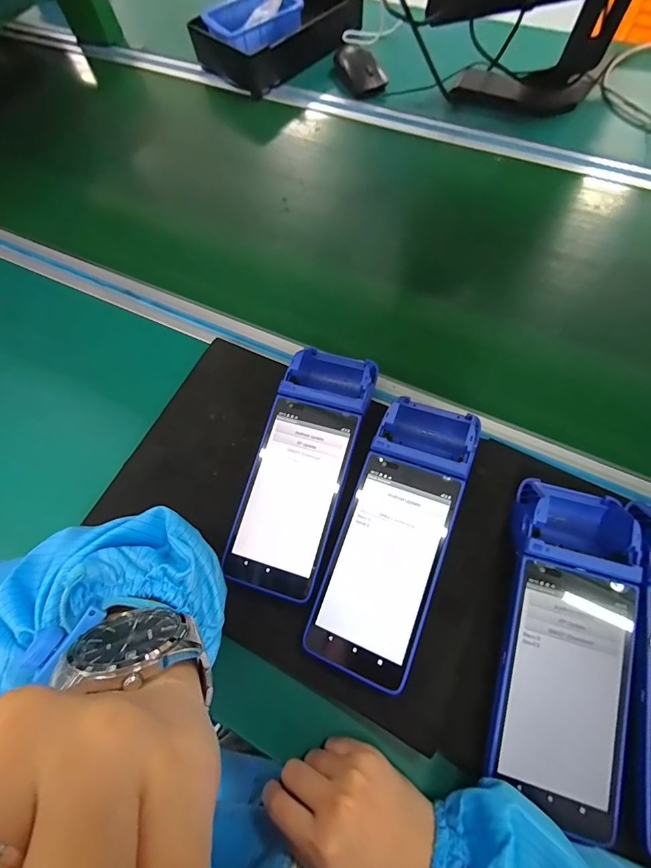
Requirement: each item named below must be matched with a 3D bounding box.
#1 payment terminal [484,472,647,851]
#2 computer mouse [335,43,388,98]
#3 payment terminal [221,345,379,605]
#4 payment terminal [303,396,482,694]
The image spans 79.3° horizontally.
[{"bbox_3d":[0.171,0.145,0.285,0.089,0.044,0.226,16,69,9],"label":"payment terminal"},{"bbox_3d":[0.054,-0.585,0.630,0.052,0.038,0.110,-21,68,-6],"label":"computer mouse"},{"bbox_3d":[-0.017,0.021,0.348,0.078,0.044,0.226,15,69,9],"label":"payment terminal"},{"bbox_3d":[0.058,0.072,0.318,0.078,0.044,0.225,20,70,11],"label":"payment terminal"}]

